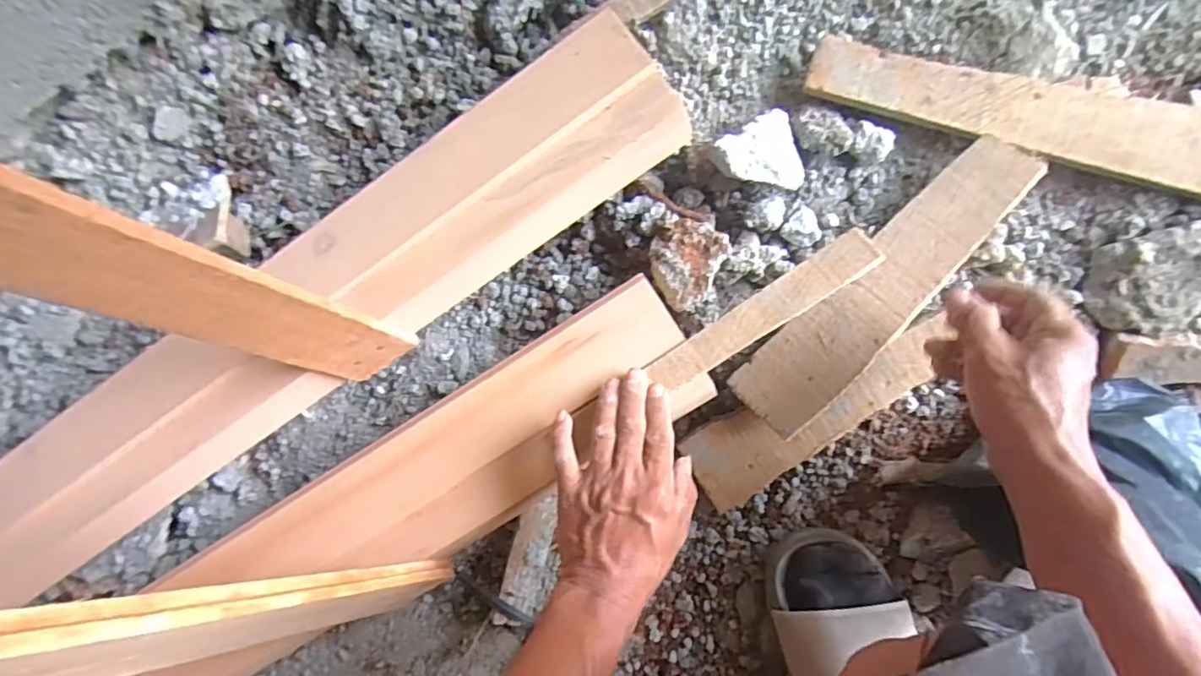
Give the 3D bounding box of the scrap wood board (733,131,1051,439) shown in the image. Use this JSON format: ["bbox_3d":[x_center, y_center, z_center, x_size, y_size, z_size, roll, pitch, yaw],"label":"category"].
[{"bbox_3d":[0.226,-0.037,0.444,0.065,0.020,0.275,44,98,4],"label":"scrap wood board"}]

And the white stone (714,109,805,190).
[{"bbox_3d":[0.132,-0.156,0.454,0.074,0.050,0.068,0,89,9],"label":"white stone"}]

